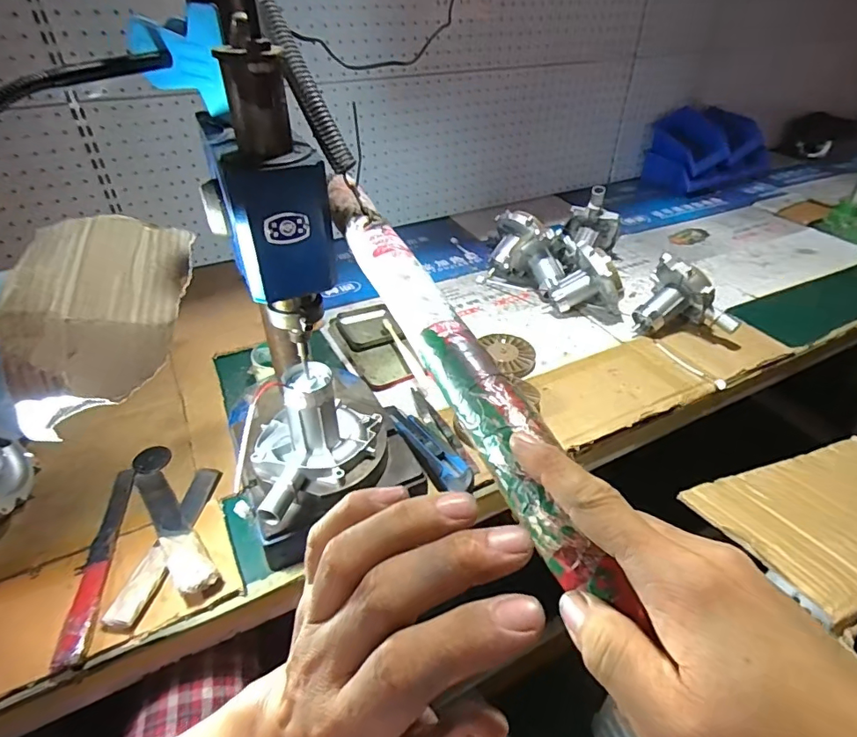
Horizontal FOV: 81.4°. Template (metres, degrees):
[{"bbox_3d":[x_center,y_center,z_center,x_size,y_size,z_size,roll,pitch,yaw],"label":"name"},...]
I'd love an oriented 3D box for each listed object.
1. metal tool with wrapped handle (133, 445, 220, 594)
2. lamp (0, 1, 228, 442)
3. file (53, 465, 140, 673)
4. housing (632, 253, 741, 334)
[{"bbox_3d":[-0.304,0.166,0.587,0.040,0.035,0.273,-25,44,-28],"label":"metal tool with wrapped handle"},{"bbox_3d":[-0.246,-0.129,0.378,0.199,0.192,0.326,9,39,12],"label":"lamp"},{"bbox_3d":[-0.358,0.200,0.546,0.027,0.018,0.249,-10,39,-11],"label":"file"},{"bbox_3d":[0.438,-0.113,0.834,0.152,0.117,0.098,19,42,23],"label":"housing"}]

